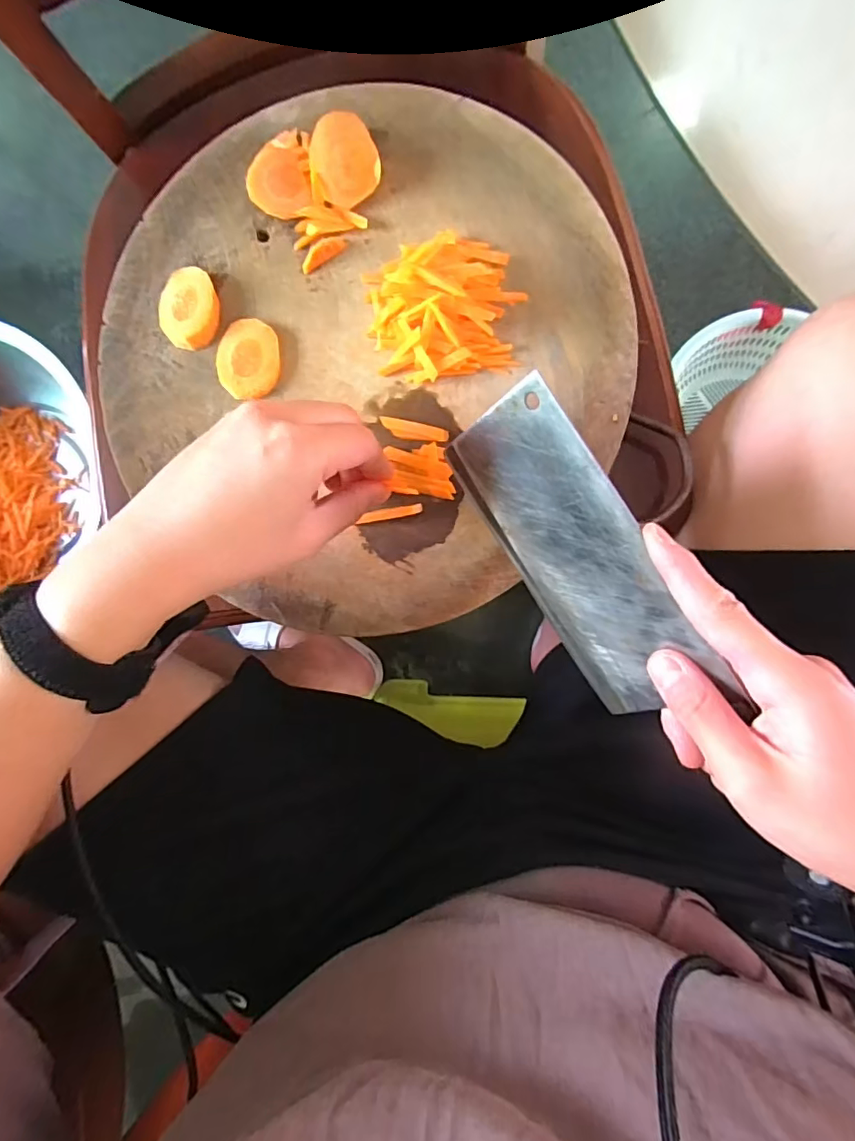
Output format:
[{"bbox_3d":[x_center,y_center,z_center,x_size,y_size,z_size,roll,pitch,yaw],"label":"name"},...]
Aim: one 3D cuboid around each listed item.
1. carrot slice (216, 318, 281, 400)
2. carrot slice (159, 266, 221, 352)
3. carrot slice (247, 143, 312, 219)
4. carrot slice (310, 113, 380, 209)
[{"bbox_3d":[-0.117,-0.138,0.342,0.040,0.007,0.049,-1,90,6],"label":"carrot slice"},{"bbox_3d":[-0.158,-0.171,0.345,0.039,0.009,0.049,1,90,6],"label":"carrot slice"},{"bbox_3d":[-0.093,-0.245,0.332,0.039,0.004,0.037,-1,110,-2],"label":"carrot slice"},{"bbox_3d":[-0.050,-0.250,0.320,0.039,0.004,0.042,1,125,2],"label":"carrot slice"}]

